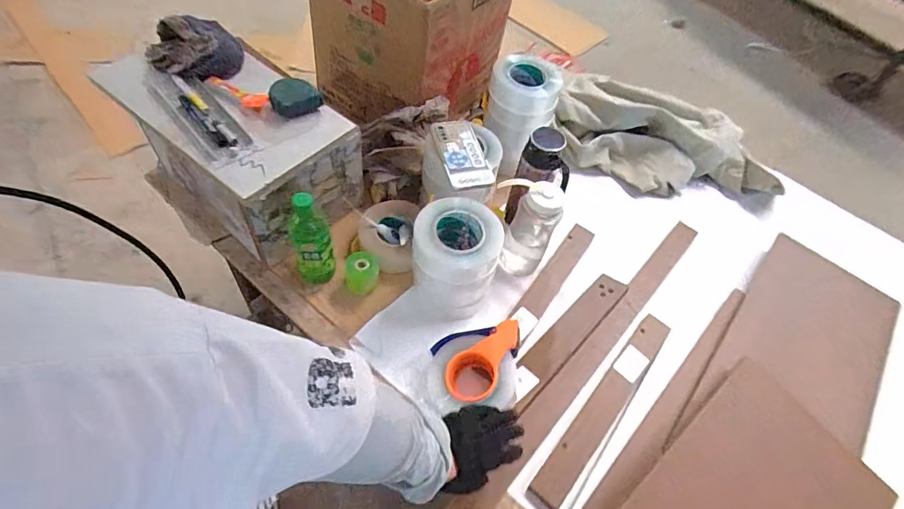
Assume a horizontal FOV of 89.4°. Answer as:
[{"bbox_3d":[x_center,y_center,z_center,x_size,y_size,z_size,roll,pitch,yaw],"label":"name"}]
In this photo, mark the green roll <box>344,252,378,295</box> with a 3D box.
[{"bbox_3d":[-0.166,0.034,0.838,0.062,0.059,0.063,1,58,-1],"label":"green roll"}]

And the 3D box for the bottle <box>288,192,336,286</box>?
[{"bbox_3d":[-0.241,-0.023,0.775,0.073,0.211,0.060,-21,62,-21],"label":"bottle"}]

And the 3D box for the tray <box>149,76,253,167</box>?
[{"bbox_3d":[-0.414,-0.230,0.752,0.076,0.035,0.252,-34,66,-26],"label":"tray"}]

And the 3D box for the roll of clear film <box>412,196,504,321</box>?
[{"bbox_3d":[0.006,0.002,0.788,0.139,0.189,0.150,4,55,-5],"label":"roll of clear film"}]

